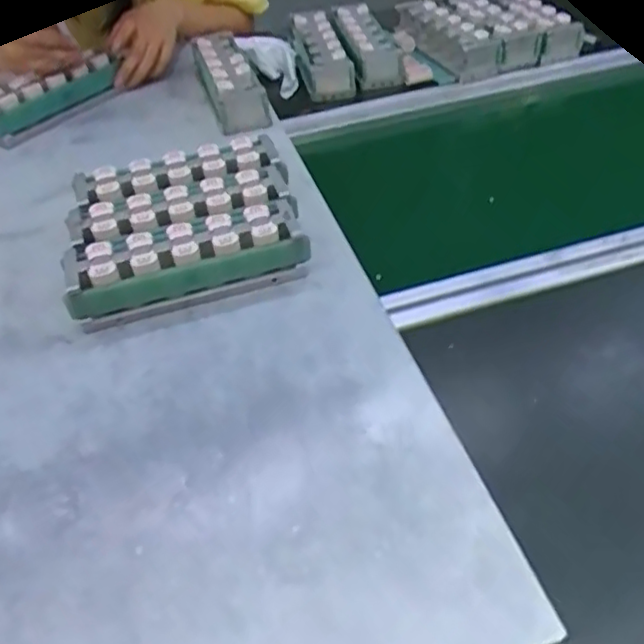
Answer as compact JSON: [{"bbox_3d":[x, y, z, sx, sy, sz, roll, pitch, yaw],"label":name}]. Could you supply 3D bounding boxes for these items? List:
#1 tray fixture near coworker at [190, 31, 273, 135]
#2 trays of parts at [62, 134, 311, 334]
[{"bbox_3d":[-0.116,-0.299,0.838,0.066,0.052,0.199,-14,42,-9],"label":"tray fixture near coworker"},{"bbox_3d":[-0.125,-0.089,0.607,0.201,0.049,0.195,-13,42,-8],"label":"trays of parts"}]

